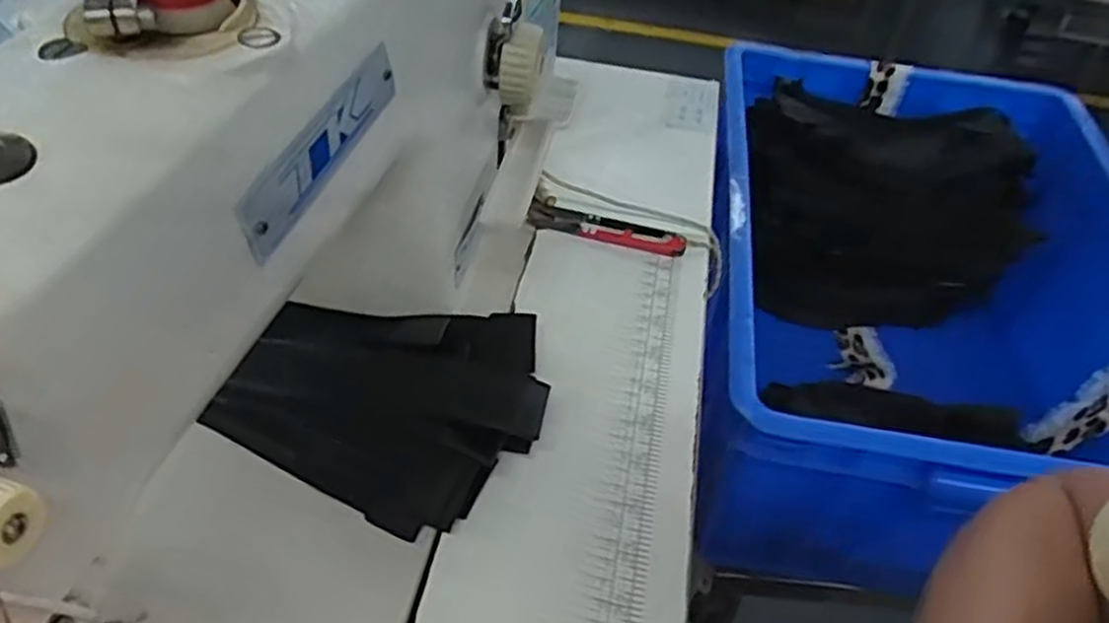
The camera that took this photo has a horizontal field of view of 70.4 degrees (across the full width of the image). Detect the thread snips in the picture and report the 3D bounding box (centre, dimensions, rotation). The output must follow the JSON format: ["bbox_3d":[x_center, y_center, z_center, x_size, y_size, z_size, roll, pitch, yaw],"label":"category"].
[{"bbox_3d":[0.032,-0.055,0.509,0.104,0.009,0.024,17,46,11],"label":"thread snips"}]

